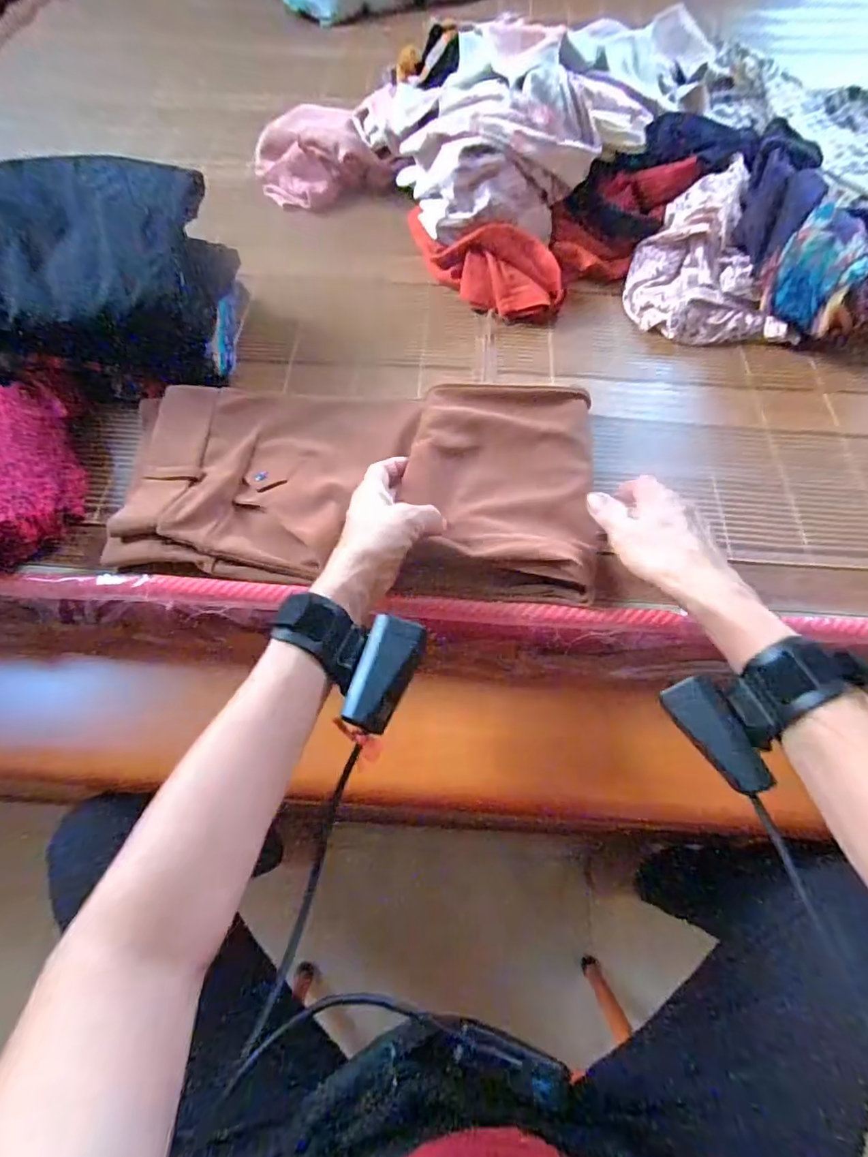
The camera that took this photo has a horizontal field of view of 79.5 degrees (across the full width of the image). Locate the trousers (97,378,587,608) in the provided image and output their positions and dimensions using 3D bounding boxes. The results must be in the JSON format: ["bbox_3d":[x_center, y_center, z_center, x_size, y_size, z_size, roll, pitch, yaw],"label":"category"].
[{"bbox_3d":[-0.067,-0.088,0.435,0.386,0.031,0.194,3,63,4],"label":"trousers"}]

